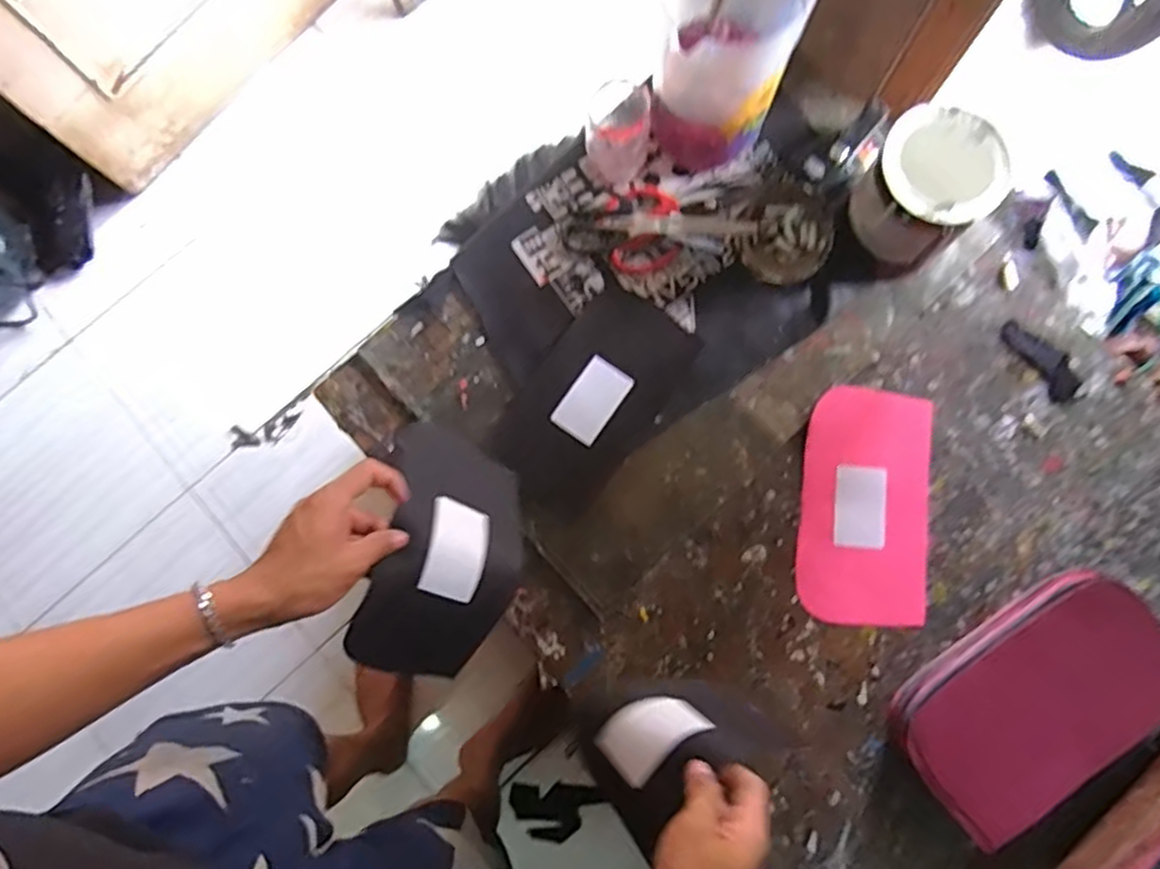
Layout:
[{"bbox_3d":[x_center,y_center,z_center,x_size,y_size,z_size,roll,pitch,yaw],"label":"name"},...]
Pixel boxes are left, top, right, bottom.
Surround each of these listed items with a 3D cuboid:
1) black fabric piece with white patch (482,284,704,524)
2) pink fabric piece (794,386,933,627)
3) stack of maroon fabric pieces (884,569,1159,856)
[{"bbox_3d":[0.010,-0.034,0.755,0.128,0.008,0.234,37,88,8],"label":"black fabric piece with white patch"},{"bbox_3d":[0.288,0.071,0.732,0.124,0.010,0.229,6,82,3],"label":"pink fabric piece"},{"bbox_3d":[0.408,0.243,0.654,0.241,0.092,0.130,-35,81,-5],"label":"stack of maroon fabric pieces"}]

